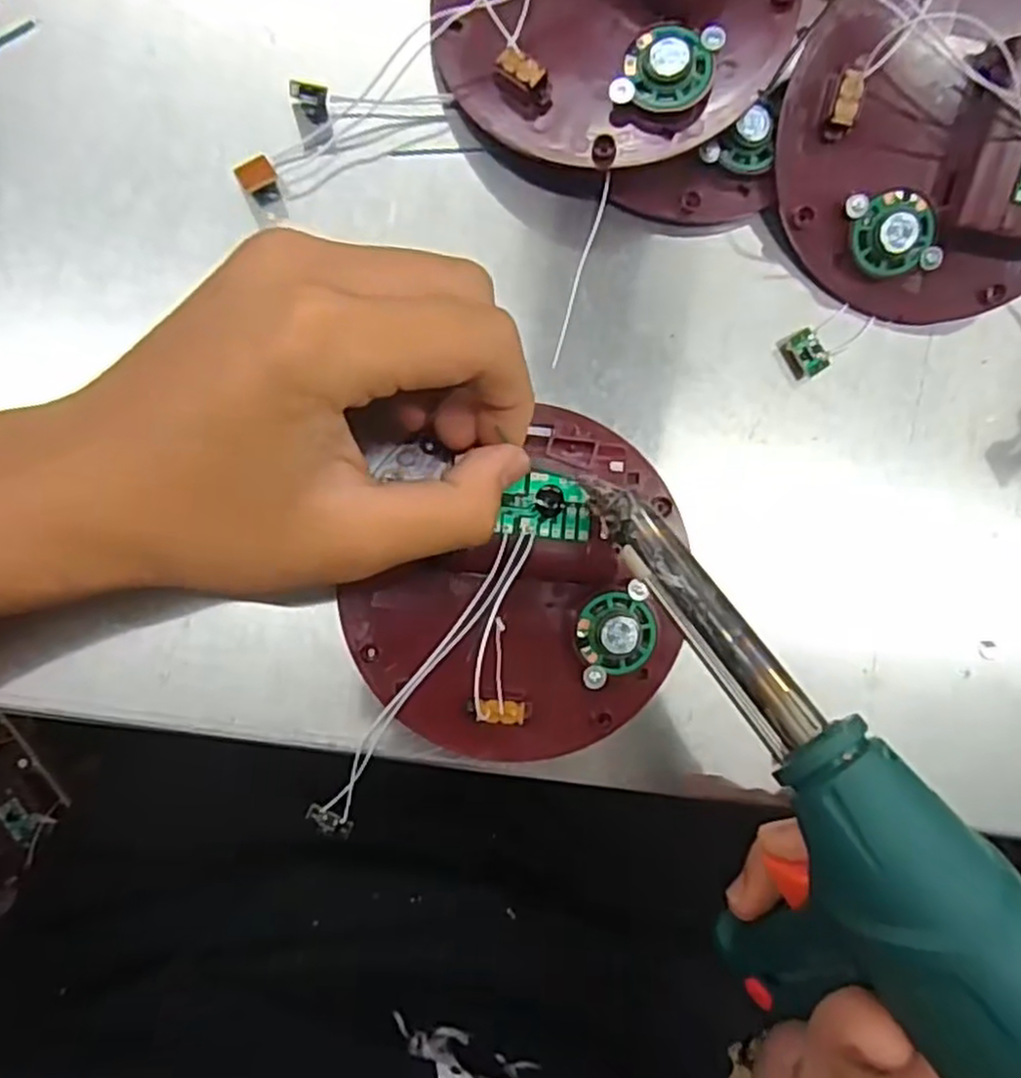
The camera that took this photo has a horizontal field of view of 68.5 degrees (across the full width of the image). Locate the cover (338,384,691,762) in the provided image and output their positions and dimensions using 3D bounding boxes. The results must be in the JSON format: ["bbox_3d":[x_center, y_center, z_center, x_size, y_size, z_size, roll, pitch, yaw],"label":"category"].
[{"bbox_3d":[0.004,0.015,0.250,0.111,0.027,0.116,0,89,-8],"label":"cover"}]

